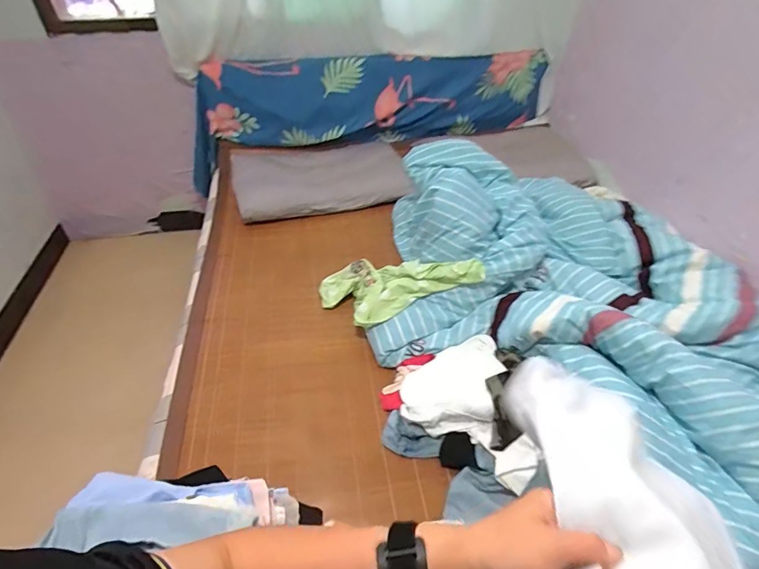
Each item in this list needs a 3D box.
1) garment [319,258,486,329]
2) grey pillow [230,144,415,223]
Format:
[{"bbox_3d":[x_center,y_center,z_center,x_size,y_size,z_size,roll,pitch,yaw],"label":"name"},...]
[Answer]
[{"bbox_3d":[0.037,0.016,1.239,0.498,0.062,0.232,-6,39,25],"label":"garment"},{"bbox_3d":[-0.234,-0.438,1.748,0.667,0.126,0.438,-13,45,-14],"label":"grey pillow"}]

